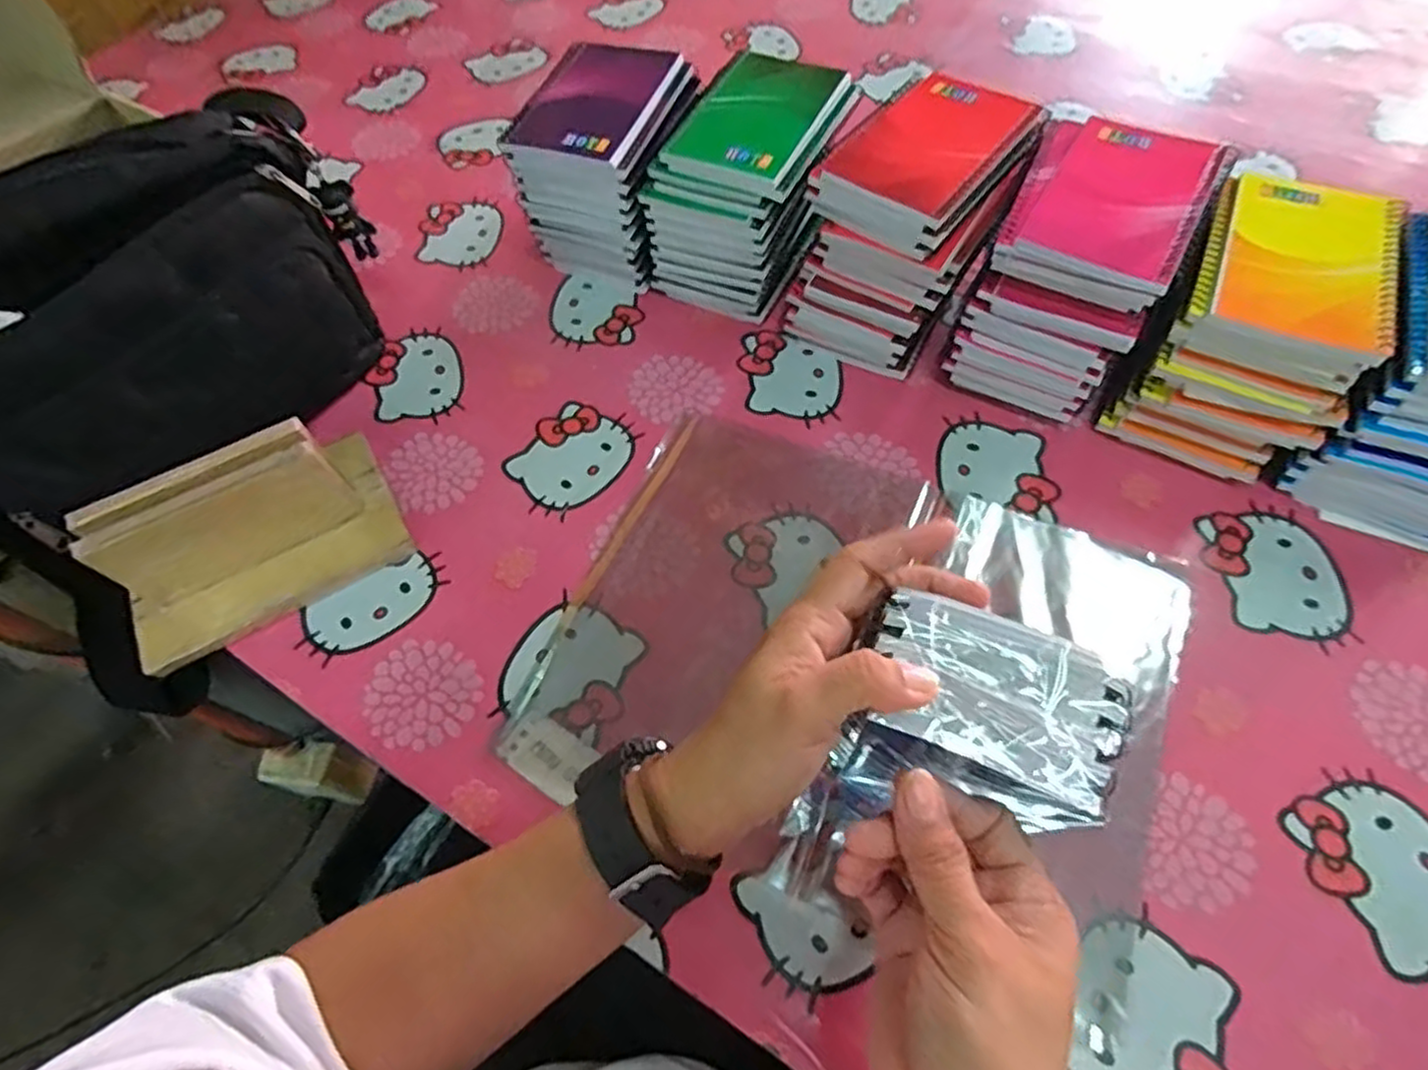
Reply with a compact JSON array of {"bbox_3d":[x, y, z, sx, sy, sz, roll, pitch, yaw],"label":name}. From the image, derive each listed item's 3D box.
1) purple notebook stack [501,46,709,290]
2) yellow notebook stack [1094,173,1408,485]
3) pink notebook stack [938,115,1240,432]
[{"bbox_3d":[-0.076,-0.274,0.533,0.095,0.119,0.127,14,62,11],"label":"purple notebook stack"},{"bbox_3d":[0.326,-0.124,0.431,0.104,0.115,0.134,25,65,16],"label":"yellow notebook stack"},{"bbox_3d":[0.229,-0.163,0.451,0.095,0.123,0.132,28,65,18],"label":"pink notebook stack"}]

